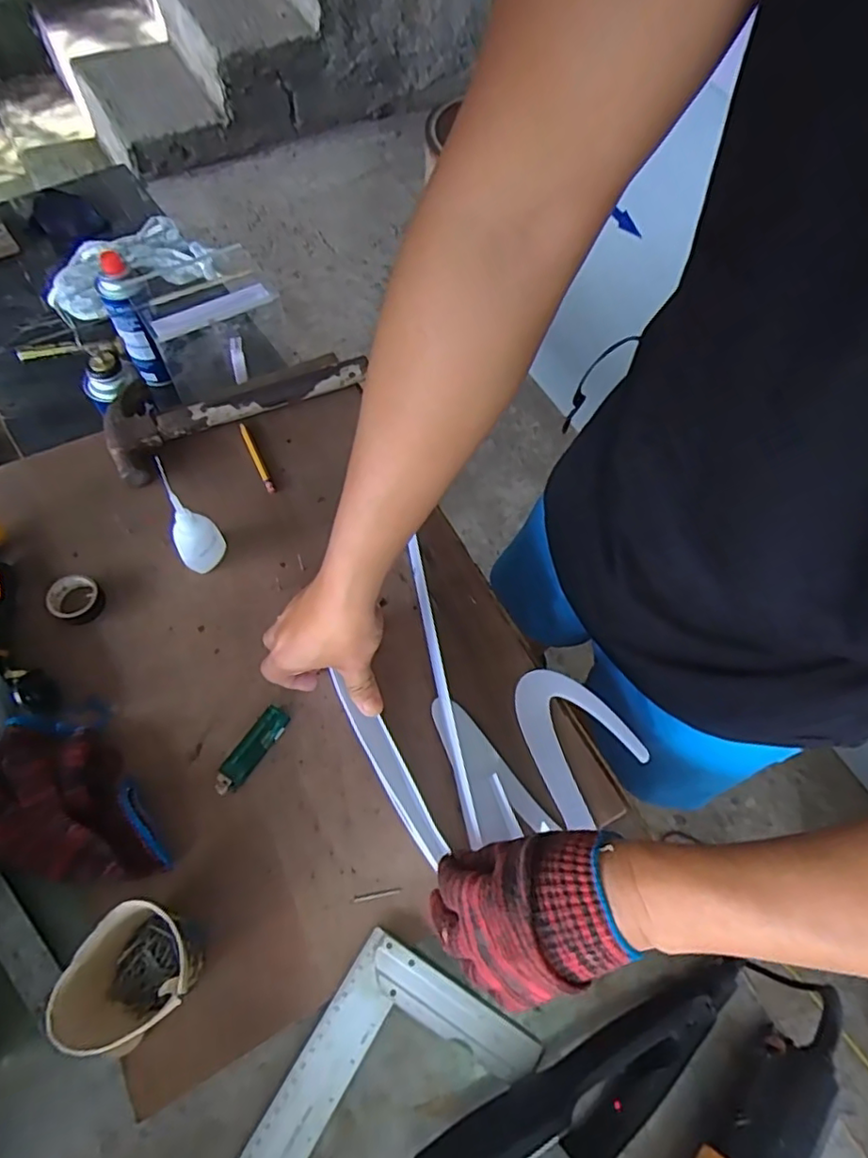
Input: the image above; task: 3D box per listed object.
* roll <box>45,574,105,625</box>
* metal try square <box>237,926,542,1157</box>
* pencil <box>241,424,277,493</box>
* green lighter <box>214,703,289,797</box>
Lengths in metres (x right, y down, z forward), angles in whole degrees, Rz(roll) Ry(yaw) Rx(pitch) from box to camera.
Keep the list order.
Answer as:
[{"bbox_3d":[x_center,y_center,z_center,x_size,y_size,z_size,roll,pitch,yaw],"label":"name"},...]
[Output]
[{"bbox_3d":[-0.337,0.020,0.567,0.044,0.017,0.049,-31,69,-19],"label":"roll"},{"bbox_3d":[-0.052,0.402,0.411,0.145,0.020,0.252,31,68,11],"label":"metal try square"},{"bbox_3d":[-0.194,-0.132,0.660,0.009,0.007,0.097,-23,67,-16],"label":"pencil"},{"bbox_3d":[-0.158,0.147,0.520,0.026,0.012,0.081,31,68,11],"label":"green lighter"}]

